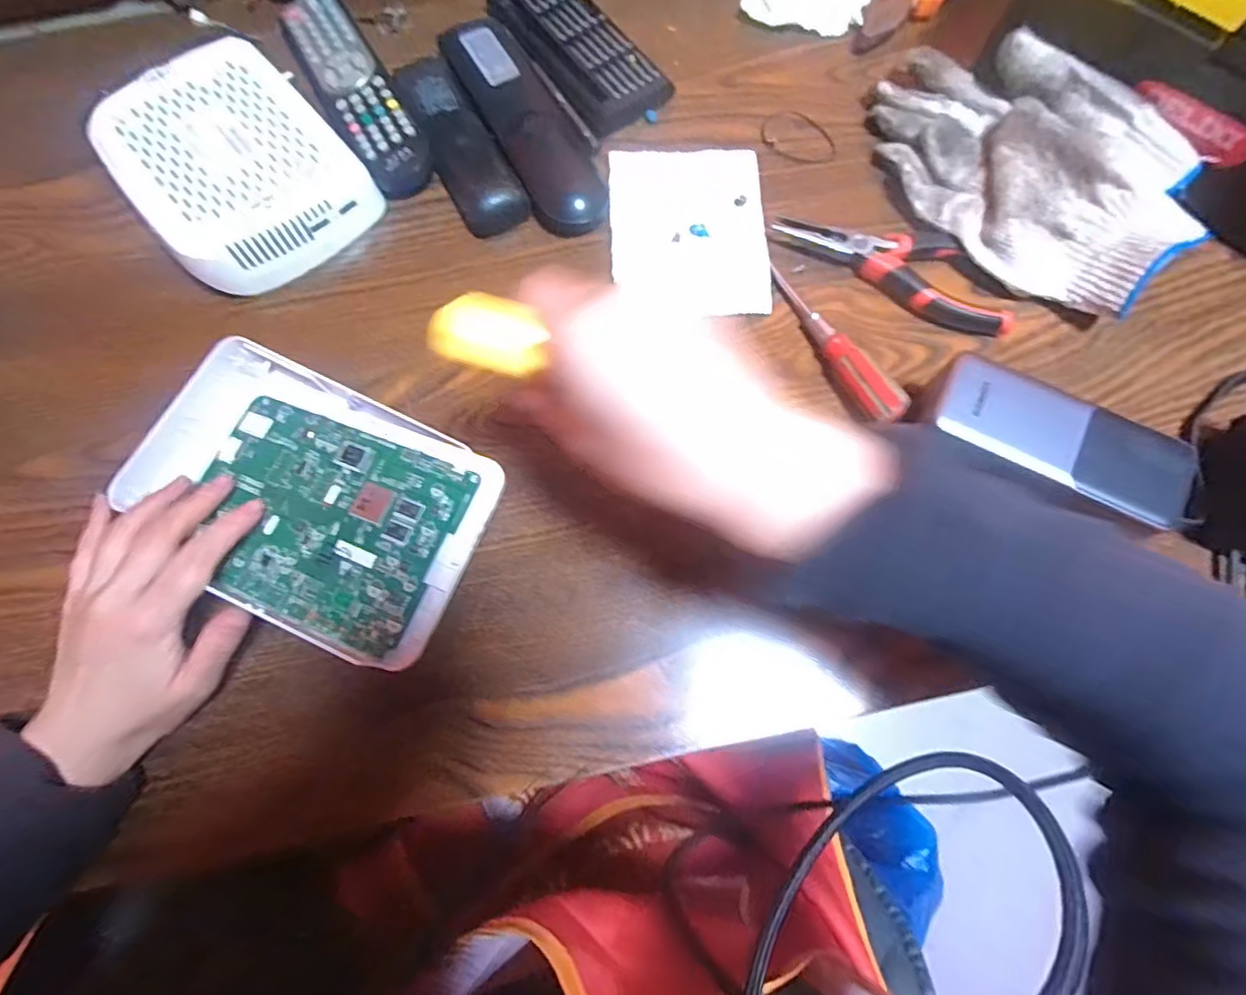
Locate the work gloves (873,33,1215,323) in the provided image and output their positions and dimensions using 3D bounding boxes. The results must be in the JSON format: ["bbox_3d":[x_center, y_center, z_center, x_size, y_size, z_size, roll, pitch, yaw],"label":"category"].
[{"bbox_3d":[0.252,-0.215,0.366,0.204,0.047,0.122,42,79,12],"label":"work gloves"}]

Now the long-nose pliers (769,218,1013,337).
[{"bbox_3d":[0.177,-0.154,0.376,0.157,0.013,0.050,31,77,9],"label":"long-nose pliers"}]

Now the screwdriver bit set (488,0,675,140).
[{"bbox_3d":[-0.037,-0.329,0.421,0.071,0.017,0.156,-37,77,-9],"label":"screwdriver bit set"}]

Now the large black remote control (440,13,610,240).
[{"bbox_3d":[-0.066,-0.258,0.401,0.054,0.030,0.177,-29,75,-7],"label":"large black remote control"}]

